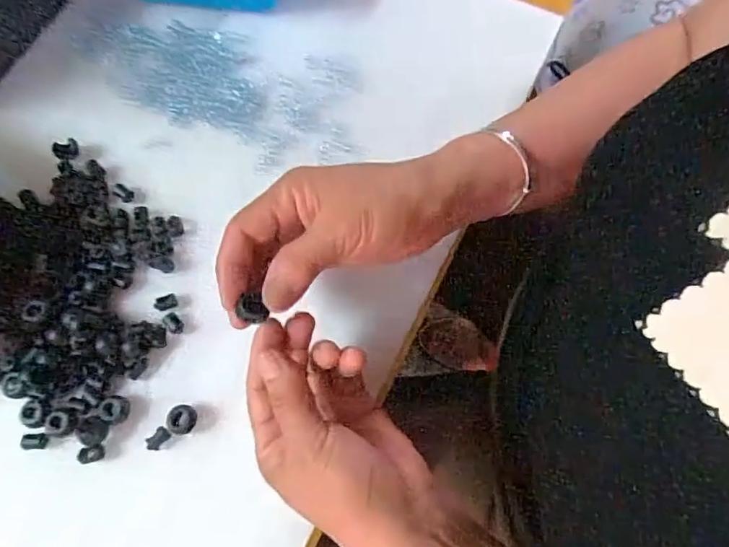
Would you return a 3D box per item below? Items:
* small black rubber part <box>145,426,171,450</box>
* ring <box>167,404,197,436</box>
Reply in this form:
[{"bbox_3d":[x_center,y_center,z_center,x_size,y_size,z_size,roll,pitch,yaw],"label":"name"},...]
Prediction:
[{"bbox_3d":[-0.129,0.103,0.320,0.009,0.005,0.015,40,78,11],"label":"small black rubber part"},{"bbox_3d":[-0.115,0.092,0.323,0.016,0.009,0.018,6,73,3],"label":"ring"}]

